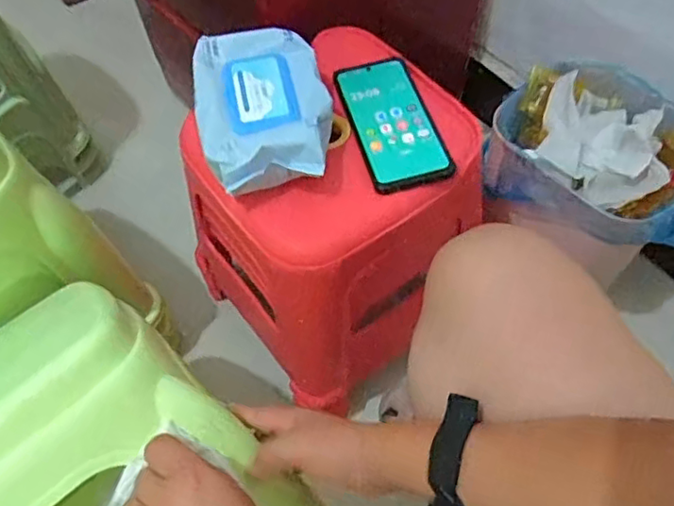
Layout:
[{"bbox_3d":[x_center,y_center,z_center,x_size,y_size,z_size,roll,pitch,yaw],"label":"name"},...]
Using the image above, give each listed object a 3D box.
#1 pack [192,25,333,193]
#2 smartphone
[{"bbox_3d":[-0.069,-0.135,0.577,0.121,0.047,0.185,-14,57,-6],"label":"pack"},{"bbox_3d":[0.051,-0.133,0.599,0.077,0.013,0.164,-13,57,-5],"label":"smartphone"}]

